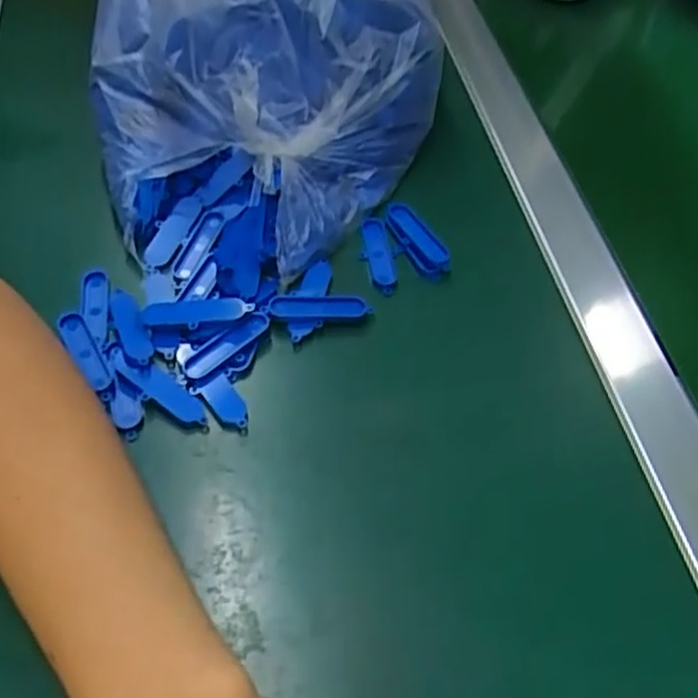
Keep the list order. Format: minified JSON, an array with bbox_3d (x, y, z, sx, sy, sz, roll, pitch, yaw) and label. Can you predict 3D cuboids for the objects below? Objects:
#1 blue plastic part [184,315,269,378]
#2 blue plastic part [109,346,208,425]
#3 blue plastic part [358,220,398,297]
[{"bbox_3d":[-0.062,-0.003,0.358,0.011,0.004,0.051,39,60,23],"label":"blue plastic part"},{"bbox_3d":[-0.095,0.017,0.343,0.061,0.007,0.015,32,57,18],"label":"blue plastic part"},{"bbox_3d":[0.017,-0.055,0.411,0.018,0.007,0.055,-4,54,-7],"label":"blue plastic part"}]

